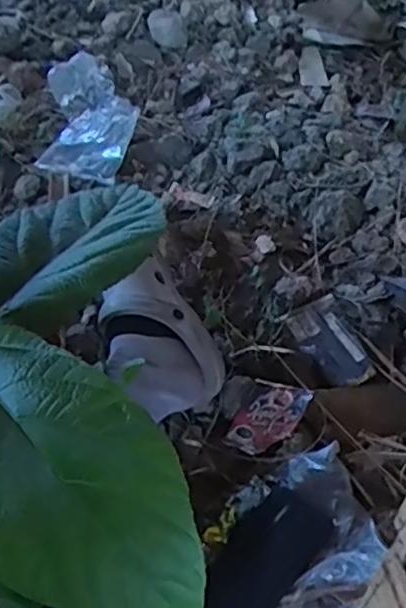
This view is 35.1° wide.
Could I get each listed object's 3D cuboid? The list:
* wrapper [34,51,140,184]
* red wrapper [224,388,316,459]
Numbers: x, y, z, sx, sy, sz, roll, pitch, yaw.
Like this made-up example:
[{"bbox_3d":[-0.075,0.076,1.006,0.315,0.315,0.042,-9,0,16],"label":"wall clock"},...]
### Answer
[{"bbox_3d":[-0.204,-0.351,1.182,0.161,0.081,0.365,1,45,-3],"label":"wrapper"},{"bbox_3d":[0.081,0.142,0.802,0.077,0.008,0.105,21,63,37],"label":"red wrapper"}]

